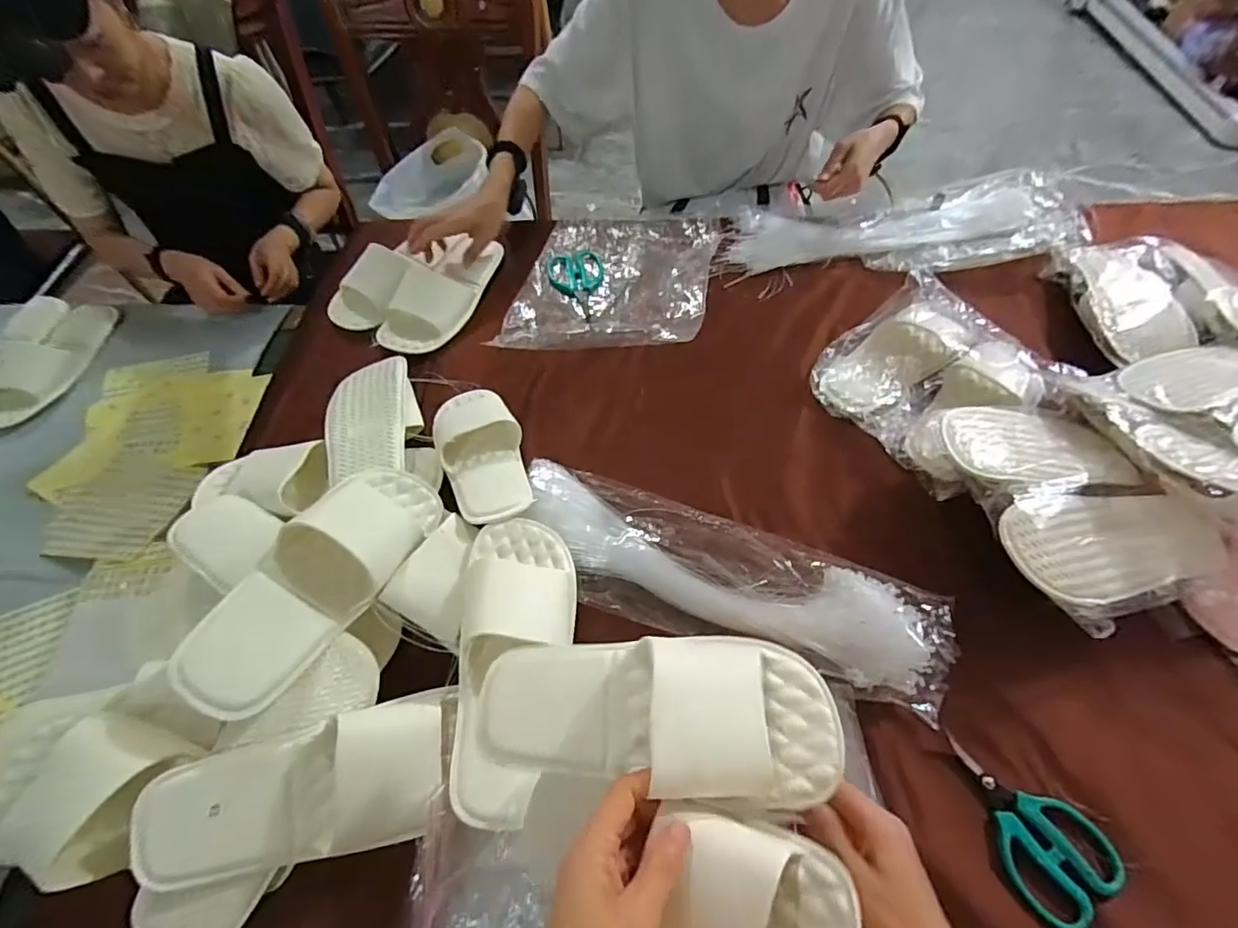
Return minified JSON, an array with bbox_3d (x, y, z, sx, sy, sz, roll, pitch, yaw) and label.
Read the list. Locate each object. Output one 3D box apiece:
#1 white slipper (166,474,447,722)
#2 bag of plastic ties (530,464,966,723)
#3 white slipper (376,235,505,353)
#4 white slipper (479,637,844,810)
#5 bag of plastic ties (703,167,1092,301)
[{"bbox_3d":[-0.279,0.100,0.526,0.105,0.070,0.274,45,49,-14],"label":"white slipper"},{"bbox_3d":[0.093,0.114,0.575,0.460,0.053,0.141,20,61,15],"label":"bag of plastic ties"},{"bbox_3d":[-0.256,-0.259,0.816,0.101,0.050,0.238,22,62,15],"label":"white slipper"},{"bbox_3d":[0.019,0.161,0.364,0.234,0.051,0.093,-2,58,14],"label":"white slipper"},{"bbox_3d":[0.415,-0.378,0.857,0.557,0.053,0.219,-6,58,-1],"label":"bag of plastic ties"}]

